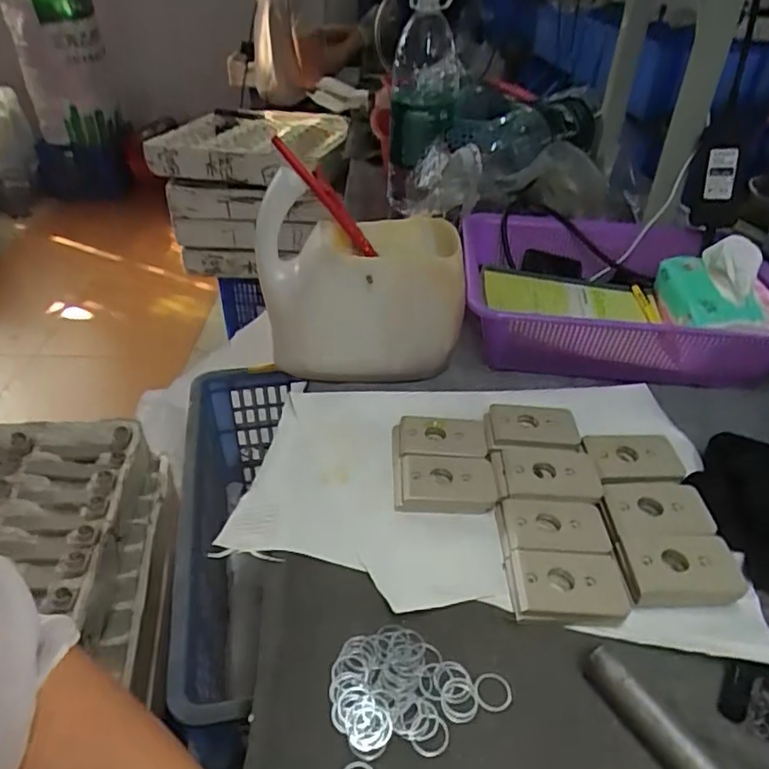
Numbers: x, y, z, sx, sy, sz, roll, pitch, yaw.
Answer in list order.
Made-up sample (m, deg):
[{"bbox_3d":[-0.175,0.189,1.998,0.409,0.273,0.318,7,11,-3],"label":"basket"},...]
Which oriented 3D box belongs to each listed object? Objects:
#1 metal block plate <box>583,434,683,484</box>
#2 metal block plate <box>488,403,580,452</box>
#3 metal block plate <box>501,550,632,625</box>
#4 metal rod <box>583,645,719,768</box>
[{"bbox_3d":[0.219,0.063,0.521,0.081,0.008,0.056,0,36,-2],"label":"metal block plate"},{"bbox_3d":[0.137,0.039,0.548,0.078,0.011,0.054,2,36,1],"label":"metal block plate"},{"bbox_3d":[0.131,0.147,0.434,0.081,0.017,0.051,0,36,-2],"label":"metal block plate"},{"bbox_3d":[0.159,0.205,0.361,0.019,0.027,0.094,-20,41,-26],"label":"metal rod"}]

